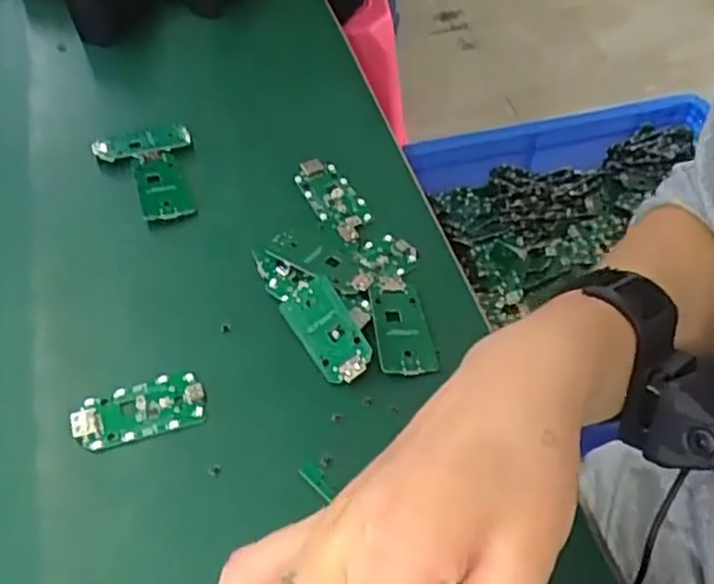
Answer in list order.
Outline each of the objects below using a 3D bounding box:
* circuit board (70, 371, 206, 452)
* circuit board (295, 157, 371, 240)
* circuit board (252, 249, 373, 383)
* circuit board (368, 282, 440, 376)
[{"bbox_3d":[-0.111,0.060,0.362,0.064,0.004,0.032,-17,55,-12],"label":"circuit board"},{"bbox_3d":[-0.014,-0.061,0.458,0.030,0.008,0.070,-24,57,-17],"label":"circuit board"},{"bbox_3d":[-0.026,0.008,0.399,0.030,0.004,0.099,-37,59,-2],"label":"circuit board"},{"bbox_3d":[0.025,0.019,0.397,0.031,0.007,0.058,-6,53,-4],"label":"circuit board"}]

